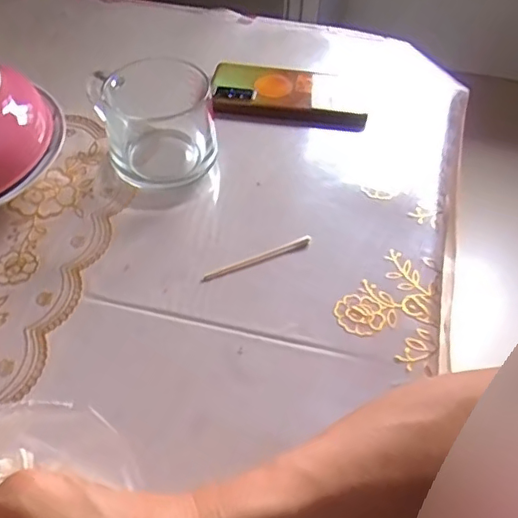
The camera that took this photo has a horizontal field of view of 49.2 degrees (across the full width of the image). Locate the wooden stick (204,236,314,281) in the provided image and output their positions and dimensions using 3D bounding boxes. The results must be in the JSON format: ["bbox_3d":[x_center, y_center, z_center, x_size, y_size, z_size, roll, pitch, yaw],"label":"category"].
[{"bbox_3d":[0.000,0.000,0.446,0.092,0.005,0.009,-20,54,-17],"label":"wooden stick"}]

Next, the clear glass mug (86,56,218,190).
[{"bbox_3d":[-0.089,-0.118,0.493,0.096,0.078,0.086,-11,52,-10],"label":"clear glass mug"}]

